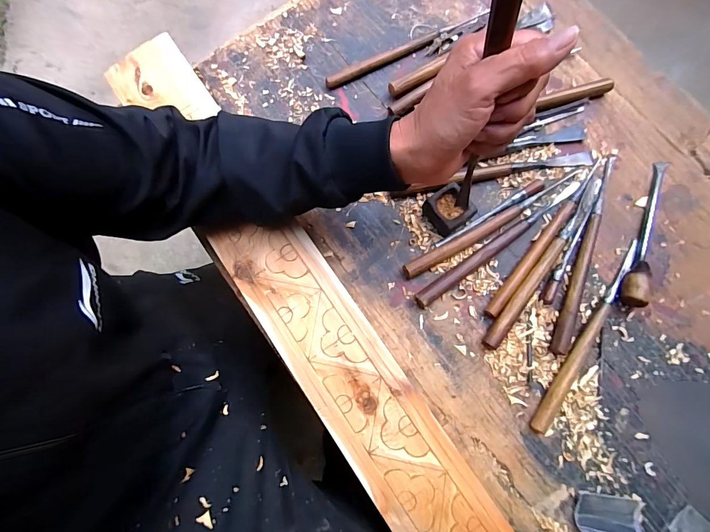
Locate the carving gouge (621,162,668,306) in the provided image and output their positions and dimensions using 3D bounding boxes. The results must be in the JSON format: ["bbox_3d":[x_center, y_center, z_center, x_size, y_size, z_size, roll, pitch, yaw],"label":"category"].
[{"bbox_3d":[0.340,-0.042,0.414,0.024,0.027,0.183,22,80,6],"label":"carving gouge"}]

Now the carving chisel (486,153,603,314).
[{"bbox_3d":[0.224,-0.035,0.422,0.017,0.010,0.231,38,82,8],"label":"carving chisel"}]

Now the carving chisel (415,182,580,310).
[{"bbox_3d":[0.170,-0.030,0.422,0.242,0.017,0.019,-37,80,-6],"label":"carving chisel"}]

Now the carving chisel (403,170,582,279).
[{"bbox_3d":[0.165,-0.050,0.427,0.241,0.018,0.016,-29,79,-5],"label":"carving chisel"}]

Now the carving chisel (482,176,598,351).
[{"bbox_3d":[0.221,-0.007,0.418,0.018,0.014,0.244,36,81,8],"label":"carving chisel"}]

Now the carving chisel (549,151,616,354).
[{"bbox_3d":[0.271,-0.018,0.419,0.018,0.011,0.250,22,80,6],"label":"carving chisel"}]

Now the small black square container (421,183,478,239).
[{"bbox_3d":[0.111,-0.066,0.428,0.044,0.027,0.047,-36,80,-6],"label":"small black square container"}]

